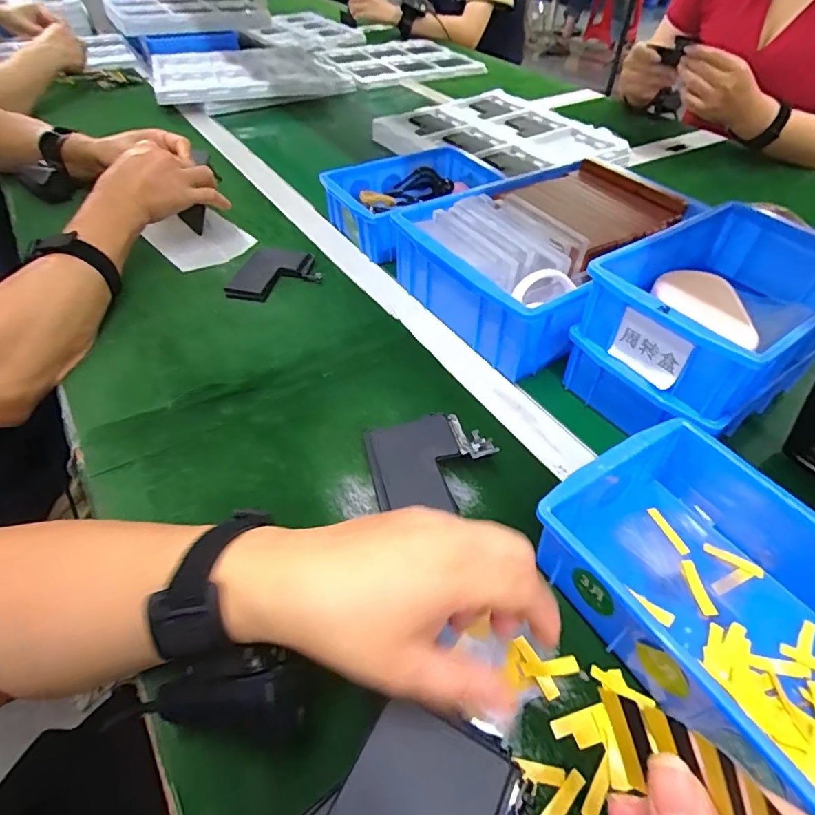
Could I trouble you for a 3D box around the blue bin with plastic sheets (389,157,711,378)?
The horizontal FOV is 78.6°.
[{"bbox_3d":[0.142,-0.153,0.522,0.269,0.095,0.222,-25,51,-22],"label":"blue bin with plastic sheets"}]

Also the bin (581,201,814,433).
[{"bbox_3d":[0.244,-0.083,0.382,0.198,0.057,0.128,-26,53,-23],"label":"bin"}]

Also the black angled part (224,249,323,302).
[{"bbox_3d":[-0.145,-0.146,0.548,0.084,0.016,0.089,1,47,-1],"label":"black angled part"}]

